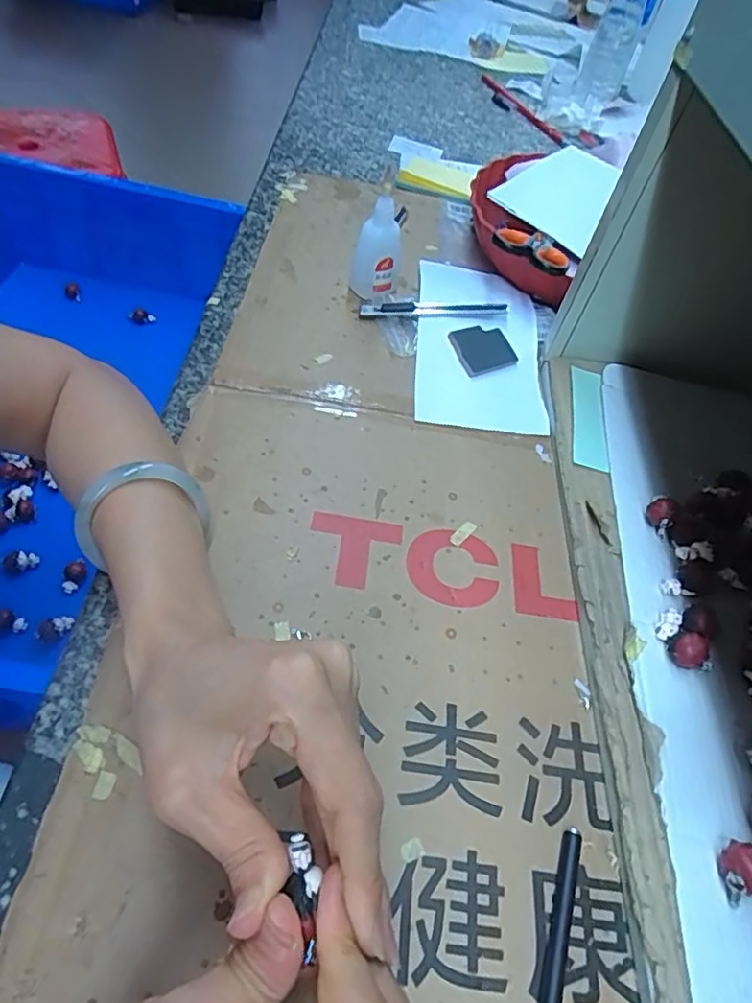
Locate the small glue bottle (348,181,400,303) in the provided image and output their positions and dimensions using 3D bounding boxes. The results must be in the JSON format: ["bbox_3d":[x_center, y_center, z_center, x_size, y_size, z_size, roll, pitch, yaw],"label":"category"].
[{"bbox_3d":[0.001,-0.209,0.492,0.038,0.076,0.037,19,52,4],"label":"small glue bottle"}]

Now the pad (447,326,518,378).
[{"bbox_3d":[0.087,-0.124,0.482,0.046,0.005,0.044,-22,73,-16],"label":"pad"}]

